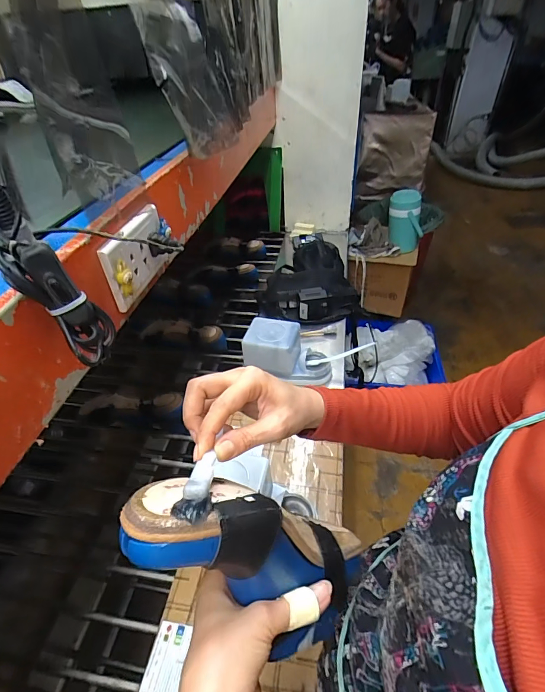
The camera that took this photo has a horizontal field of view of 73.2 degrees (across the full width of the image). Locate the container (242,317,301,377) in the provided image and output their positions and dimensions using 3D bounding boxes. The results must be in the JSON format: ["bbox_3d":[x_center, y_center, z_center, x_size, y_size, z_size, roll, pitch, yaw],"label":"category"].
[{"bbox_3d":[0.001,-0.002,0.810,0.113,0.081,0.097,6,42,12],"label":"container"}]

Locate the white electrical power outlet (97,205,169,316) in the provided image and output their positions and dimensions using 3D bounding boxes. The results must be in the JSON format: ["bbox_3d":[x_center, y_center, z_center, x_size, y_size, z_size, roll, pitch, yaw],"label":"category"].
[{"bbox_3d":[-0.143,-0.100,0.391,0.022,0.069,0.117,1,41,6],"label":"white electrical power outlet"}]

